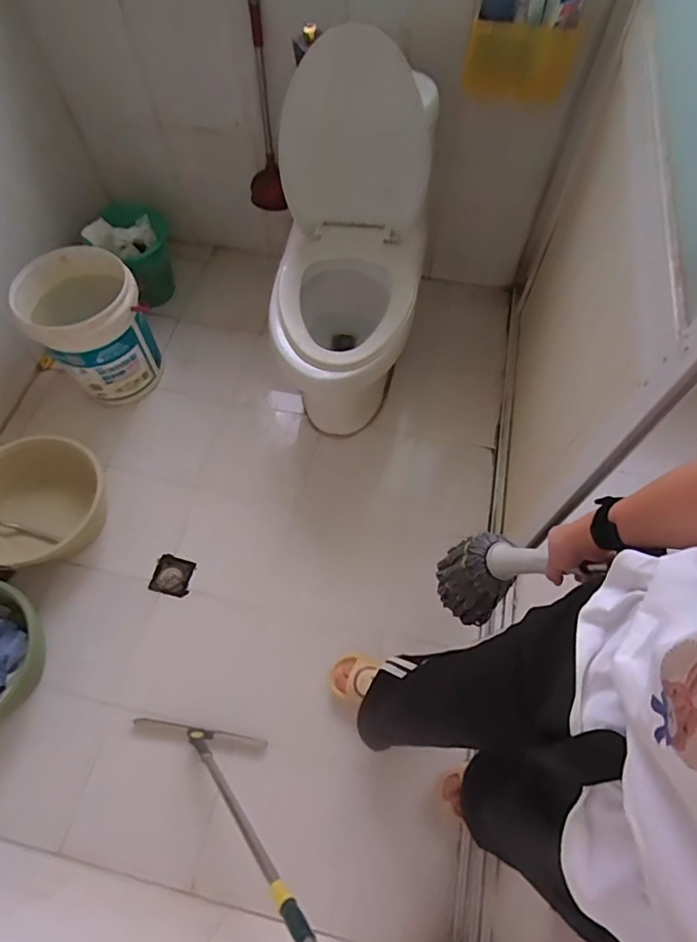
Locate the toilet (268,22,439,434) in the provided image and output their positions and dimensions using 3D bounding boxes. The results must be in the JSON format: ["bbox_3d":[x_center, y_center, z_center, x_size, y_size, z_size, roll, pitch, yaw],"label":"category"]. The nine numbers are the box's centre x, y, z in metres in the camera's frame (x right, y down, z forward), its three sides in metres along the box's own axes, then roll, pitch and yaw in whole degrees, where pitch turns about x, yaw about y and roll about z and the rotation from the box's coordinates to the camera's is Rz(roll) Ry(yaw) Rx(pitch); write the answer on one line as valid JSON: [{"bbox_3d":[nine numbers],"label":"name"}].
[{"bbox_3d":[-0.006,-0.467,1.255,0.345,0.834,0.551,5,64,4],"label":"toilet"}]

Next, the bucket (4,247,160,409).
[{"bbox_3d":[-0.736,-0.411,1.503,0.308,0.373,0.273,-33,67,-14],"label":"bucket"}]

